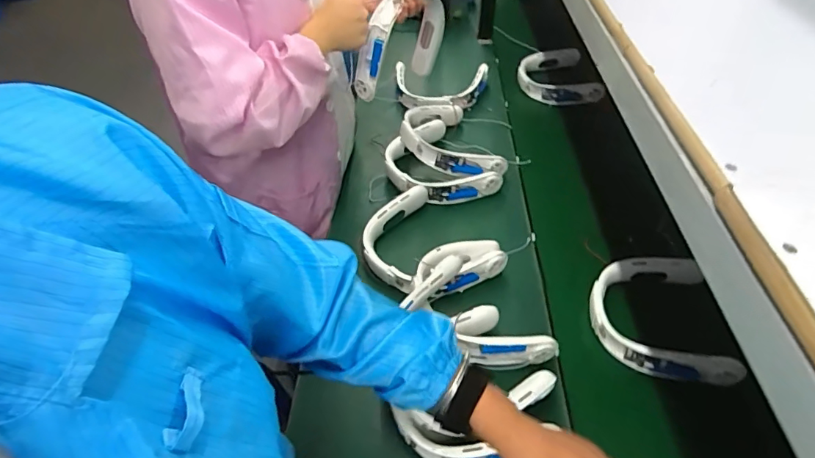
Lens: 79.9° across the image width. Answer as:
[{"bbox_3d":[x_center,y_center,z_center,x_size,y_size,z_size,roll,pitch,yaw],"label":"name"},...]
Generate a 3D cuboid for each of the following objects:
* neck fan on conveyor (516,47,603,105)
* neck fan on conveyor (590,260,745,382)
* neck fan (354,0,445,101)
[{"bbox_3d":[0.400,-0.410,1.332,0.182,0.055,0.255,-5,44,-2],"label":"neck fan on conveyor"},{"bbox_3d":[0.388,0.140,0.770,0.187,0.054,0.219,3,44,8],"label":"neck fan on conveyor"},{"bbox_3d":[-0.014,-0.364,0.951,0.216,0.180,0.065,-33,51,-27],"label":"neck fan"}]

